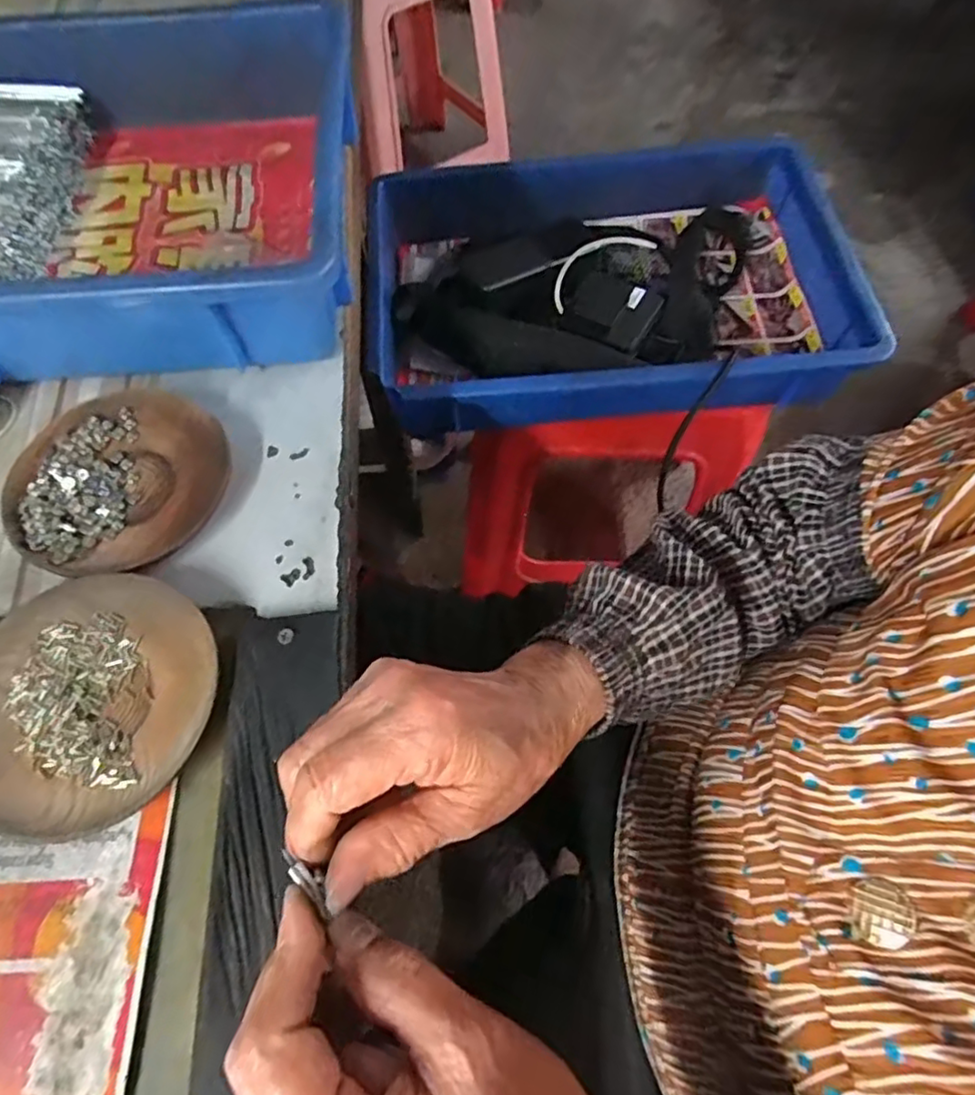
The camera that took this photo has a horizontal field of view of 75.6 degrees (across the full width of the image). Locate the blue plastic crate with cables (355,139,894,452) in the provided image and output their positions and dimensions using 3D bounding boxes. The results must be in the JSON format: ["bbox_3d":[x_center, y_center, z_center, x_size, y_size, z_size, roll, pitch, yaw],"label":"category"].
[{"bbox_3d":[0.109,-0.246,0.593,0.415,0.096,0.288,-3,63,-1],"label":"blue plastic crate with cables"}]

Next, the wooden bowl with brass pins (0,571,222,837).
[{"bbox_3d":[-0.185,0.068,0.289,0.118,0.020,0.112,0,63,1],"label":"wooden bowl with brass pins"}]

